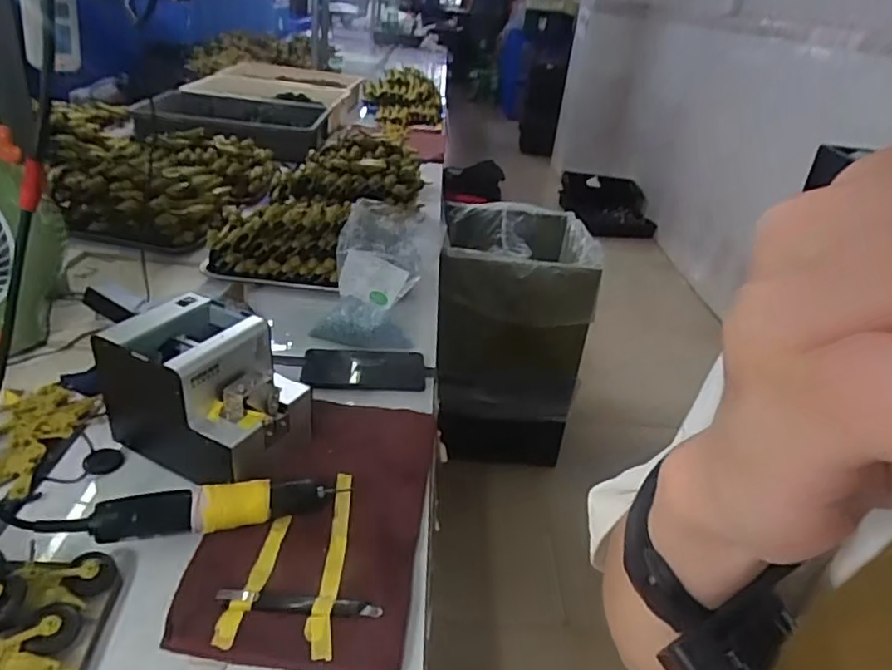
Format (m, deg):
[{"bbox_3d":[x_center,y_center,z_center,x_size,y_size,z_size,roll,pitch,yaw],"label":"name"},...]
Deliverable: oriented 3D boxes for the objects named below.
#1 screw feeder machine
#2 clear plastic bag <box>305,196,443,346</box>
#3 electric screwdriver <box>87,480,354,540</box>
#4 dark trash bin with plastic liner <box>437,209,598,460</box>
[{"bbox_3d":[-0.255,0.059,0.675,0.181,0.139,0.123,20,33,20],"label":"screw feeder machine"},{"bbox_3d":[-0.098,-0.092,0.958,0.155,0.151,0.195,10,31,3],"label":"clear plastic bag"},{"bbox_3d":[-0.216,0.165,0.599,0.212,0.050,0.032,-8,35,-24],"label":"electric screwdriver"},{"bbox_3d":[0.179,-0.018,1.877,0.411,0.607,0.528,6,30,-1],"label":"dark trash bin with plastic liner"}]

